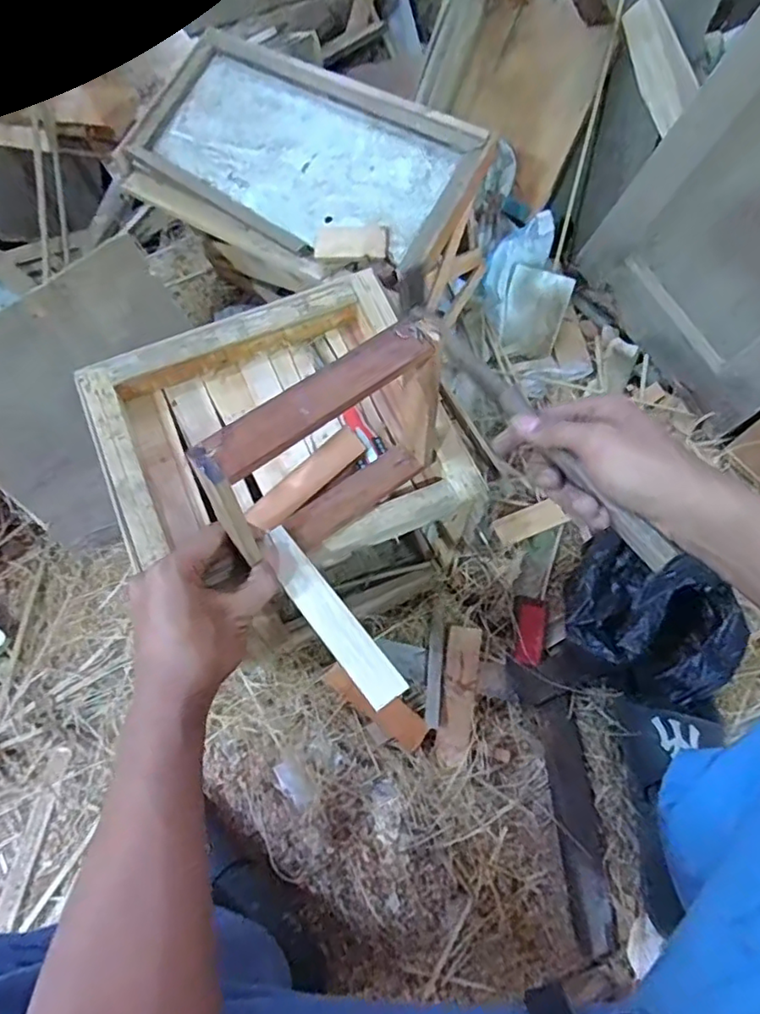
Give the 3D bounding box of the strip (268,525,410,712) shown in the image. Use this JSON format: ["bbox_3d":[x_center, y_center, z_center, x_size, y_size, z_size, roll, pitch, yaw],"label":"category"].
[{"bbox_3d":[-0.037,0.077,0.435,0.028,0.008,0.147,-34,71,-14],"label":"strip"}]

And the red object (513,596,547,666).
[{"bbox_3d":[0.175,0.145,0.711,0.038,0.010,0.080,11,69,1],"label":"red object"}]

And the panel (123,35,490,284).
[{"bbox_3d":[-0.094,-0.383,0.678,0.400,0.030,0.222,32,87,13],"label":"panel"}]

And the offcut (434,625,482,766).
[{"bbox_3d":[0.089,0.208,0.675,0.037,0.018,0.145,9,69,0],"label":"offcut"}]

